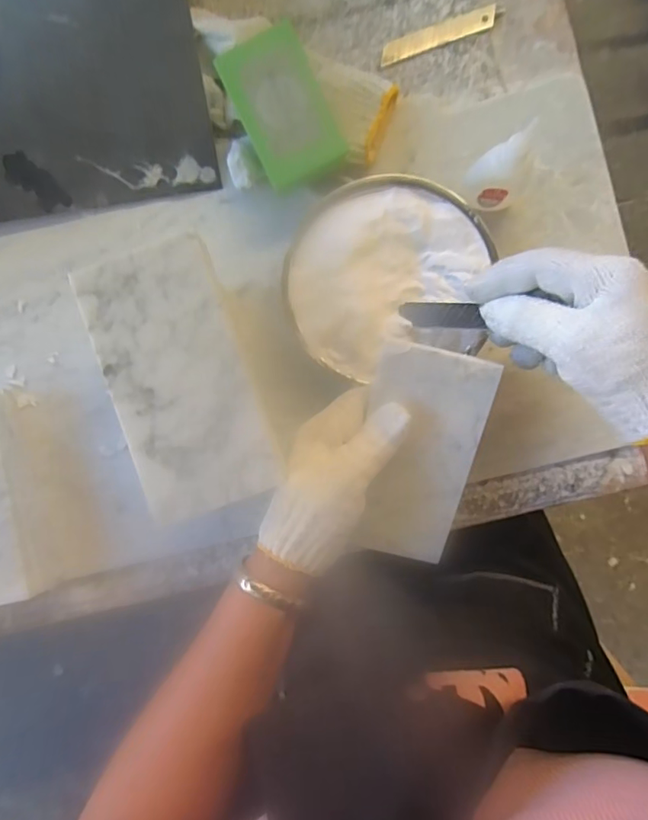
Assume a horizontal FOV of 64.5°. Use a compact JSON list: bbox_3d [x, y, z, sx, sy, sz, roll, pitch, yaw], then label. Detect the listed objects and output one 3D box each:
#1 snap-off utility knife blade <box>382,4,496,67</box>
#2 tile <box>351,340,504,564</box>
[{"bbox_3d":[0.092,-0.303,0.413,0.097,0.004,0.018,-20,89,1],"label":"snap-off utility knife blade"},{"bbox_3d":[0.065,0.032,0.345,0.071,0.011,0.148,7,109,2],"label":"tile"}]

